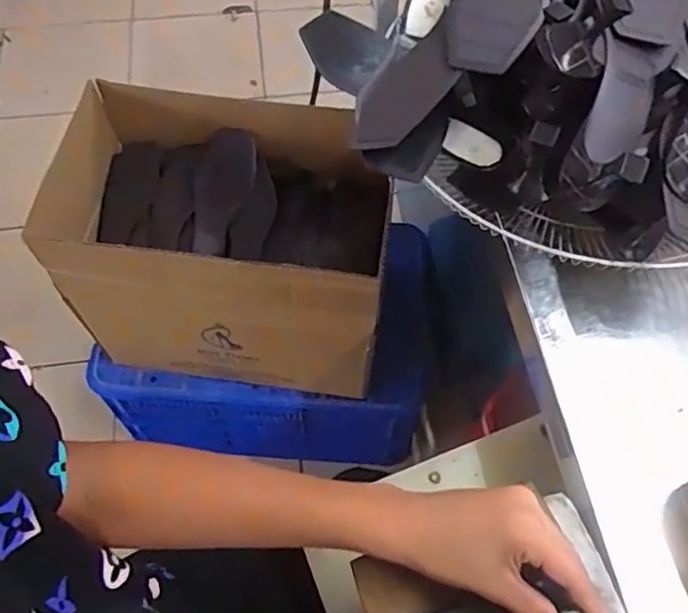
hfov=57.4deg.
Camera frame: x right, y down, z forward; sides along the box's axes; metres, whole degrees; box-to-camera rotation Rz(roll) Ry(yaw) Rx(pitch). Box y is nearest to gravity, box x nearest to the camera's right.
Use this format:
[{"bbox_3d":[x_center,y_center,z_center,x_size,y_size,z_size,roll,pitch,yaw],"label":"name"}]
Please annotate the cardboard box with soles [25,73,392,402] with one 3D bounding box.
[{"bbox_3d":[-0.197,-0.096,0.994,0.508,0.363,0.307,8,61,4],"label":"cardboard box with soles"}]

